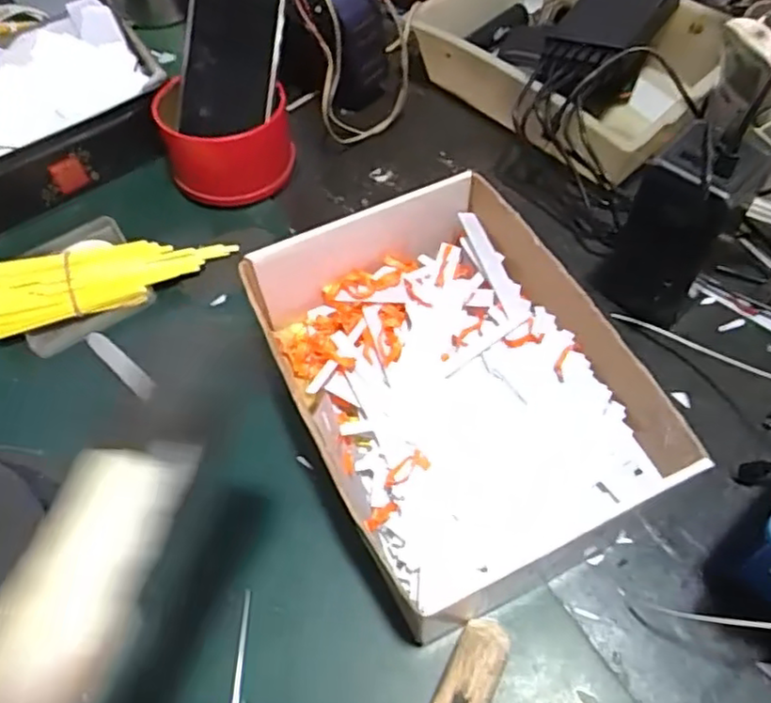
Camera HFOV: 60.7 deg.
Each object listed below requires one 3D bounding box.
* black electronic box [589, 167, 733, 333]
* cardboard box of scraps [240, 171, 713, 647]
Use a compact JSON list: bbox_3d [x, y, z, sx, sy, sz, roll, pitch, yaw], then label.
[{"bbox_3d":[0.180,-0.077,0.426,0.058,0.123,0.062,23,64,18],"label":"black electronic box"},{"bbox_3d":[0.040,0.014,0.410,0.195,0.077,0.249,-27,61,-11],"label":"cardboard box of scraps"}]

